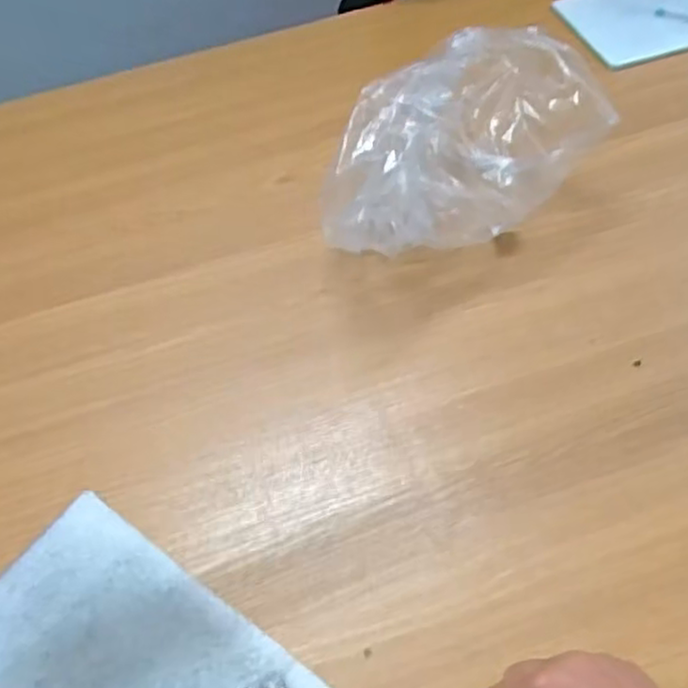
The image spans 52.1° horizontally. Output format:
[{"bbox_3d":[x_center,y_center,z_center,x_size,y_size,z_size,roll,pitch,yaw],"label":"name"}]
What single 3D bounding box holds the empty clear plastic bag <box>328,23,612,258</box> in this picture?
[{"bbox_3d":[0.108,-0.205,0.768,0.303,0.168,0.163,-27,56,-14],"label":"empty clear plastic bag"}]

